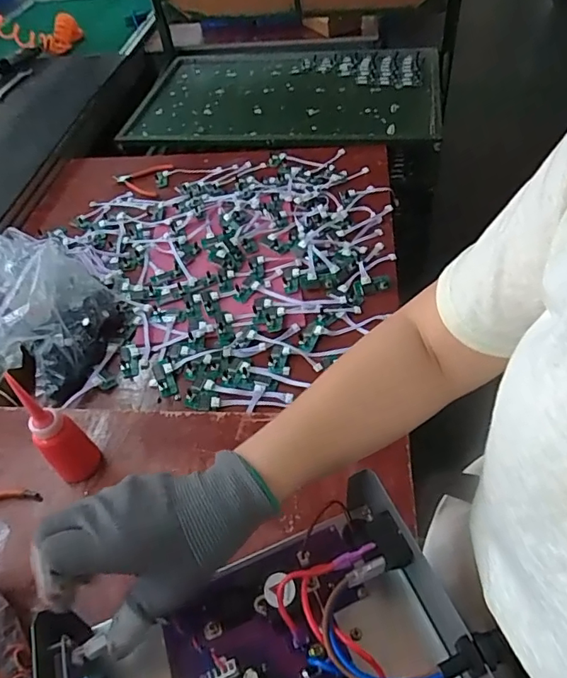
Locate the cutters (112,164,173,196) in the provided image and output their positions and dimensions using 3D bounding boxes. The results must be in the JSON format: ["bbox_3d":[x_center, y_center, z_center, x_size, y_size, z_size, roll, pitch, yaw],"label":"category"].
[{"bbox_3d":[-0.332,-0.371,1.142,0.128,0.014,0.119,10,51,11],"label":"cutters"}]

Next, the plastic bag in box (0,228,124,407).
[{"bbox_3d":[-0.456,-0.067,0.792,0.341,0.136,0.298,-4,45,5],"label":"plastic bag in box"}]

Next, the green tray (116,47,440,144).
[{"bbox_3d":[0.009,-0.695,1.403,0.819,0.051,0.527,1,49,8],"label":"green tray"}]

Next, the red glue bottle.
[{"bbox_3d":[-0.240,0.102,0.521,0.036,0.162,0.047,33,62,32],"label":"red glue bottle"}]

